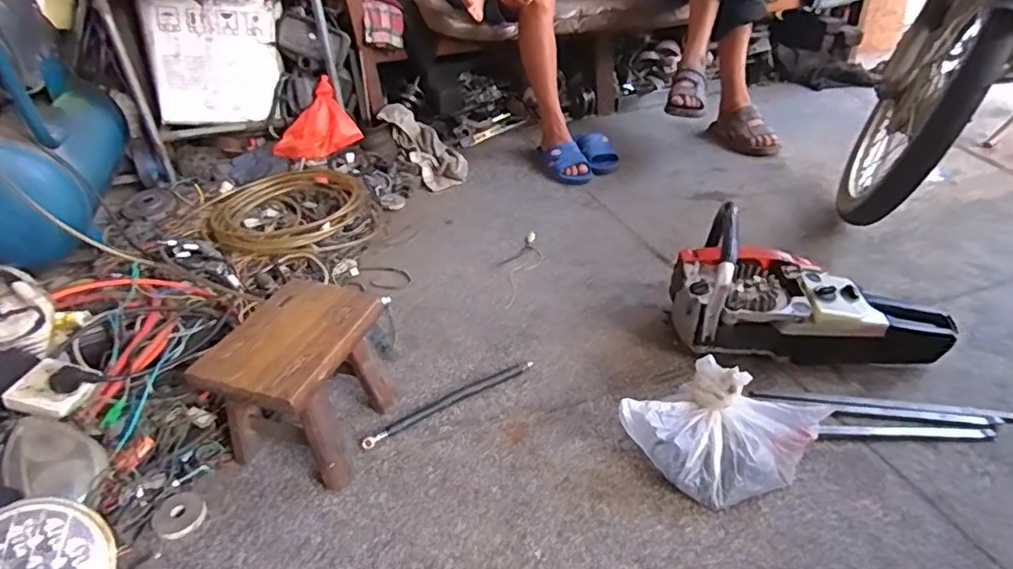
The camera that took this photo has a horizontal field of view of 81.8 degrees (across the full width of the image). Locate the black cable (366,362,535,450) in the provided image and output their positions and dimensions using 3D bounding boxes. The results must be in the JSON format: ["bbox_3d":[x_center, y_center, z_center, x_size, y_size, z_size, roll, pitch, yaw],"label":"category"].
[{"bbox_3d":[-0.090,0.188,0.943,0.299,0.018,0.028,-22,40,-26],"label":"black cable"}]

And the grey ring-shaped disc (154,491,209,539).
[{"bbox_3d":[-0.447,0.317,0.802,0.064,0.013,0.064,-2,35,1],"label":"grey ring-shaped disc"}]

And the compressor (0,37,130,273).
[{"bbox_3d":[-1.123,-0.409,1.311,0.317,0.499,0.632,-16,35,-17],"label":"compressor"}]

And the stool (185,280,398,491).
[{"bbox_3d":[-0.287,0.145,0.864,0.197,0.188,0.223,9,36,19],"label":"stool"}]

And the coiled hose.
[{"bbox_3d":[-0.510,-0.179,1.356,0.353,0.048,0.387,-16,35,-16],"label":"coiled hose"}]

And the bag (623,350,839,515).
[{"bbox_3d":[0.295,0.204,0.805,0.229,0.124,0.161,-20,39,-23],"label":"bag"}]

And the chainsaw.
[{"bbox_3d":[0.495,0.006,0.971,0.427,0.210,0.193,-1,35,2],"label":"chainsaw"}]

